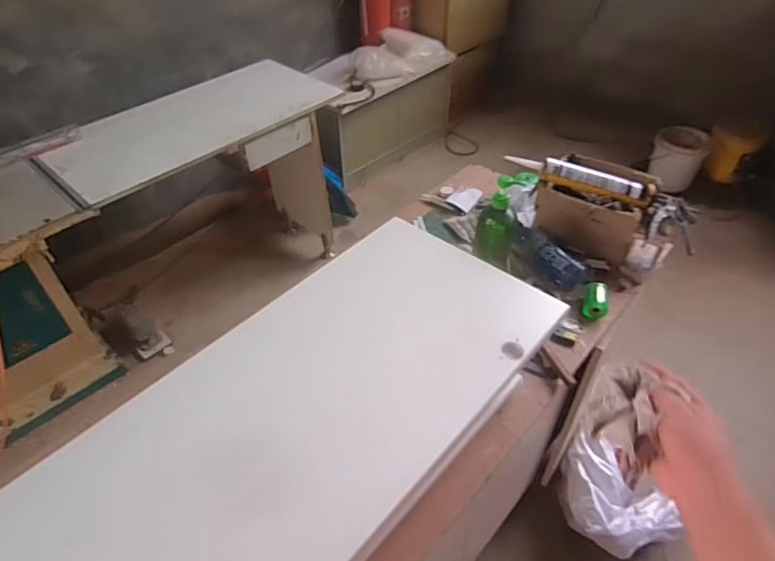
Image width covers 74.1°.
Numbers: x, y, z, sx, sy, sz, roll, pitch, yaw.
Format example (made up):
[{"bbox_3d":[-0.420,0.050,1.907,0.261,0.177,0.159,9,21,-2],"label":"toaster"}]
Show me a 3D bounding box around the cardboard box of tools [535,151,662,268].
[{"bbox_3d":[0.494,-0.176,1.213,0.230,0.126,0.211,27,50,25],"label":"cardboard box of tools"}]

